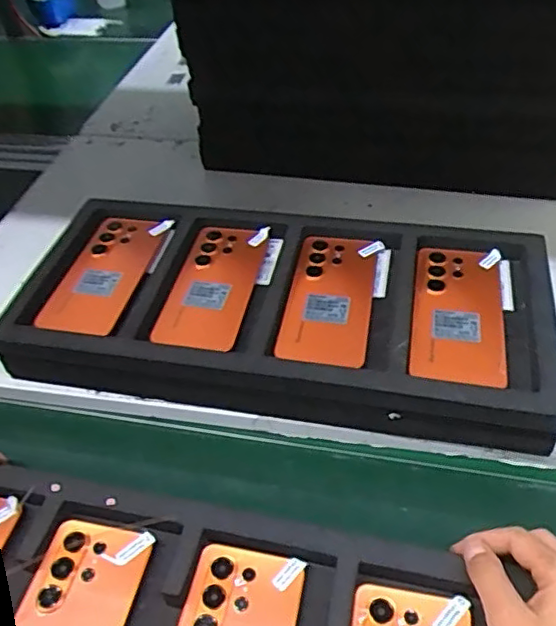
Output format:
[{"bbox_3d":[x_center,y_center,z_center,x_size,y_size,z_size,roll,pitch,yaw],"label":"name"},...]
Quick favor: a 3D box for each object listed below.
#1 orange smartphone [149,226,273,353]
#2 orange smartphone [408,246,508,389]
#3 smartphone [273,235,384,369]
[{"bbox_3d":[-0.061,-0.026,0.574,0.077,0.012,0.170,6,47,12],"label":"orange smartphone"},{"bbox_3d":[0.161,-0.002,0.530,0.080,0.009,0.160,6,47,11],"label":"orange smartphone"},{"bbox_3d":[0.049,-0.015,0.551,0.077,0.016,0.170,6,47,11],"label":"smartphone"}]

